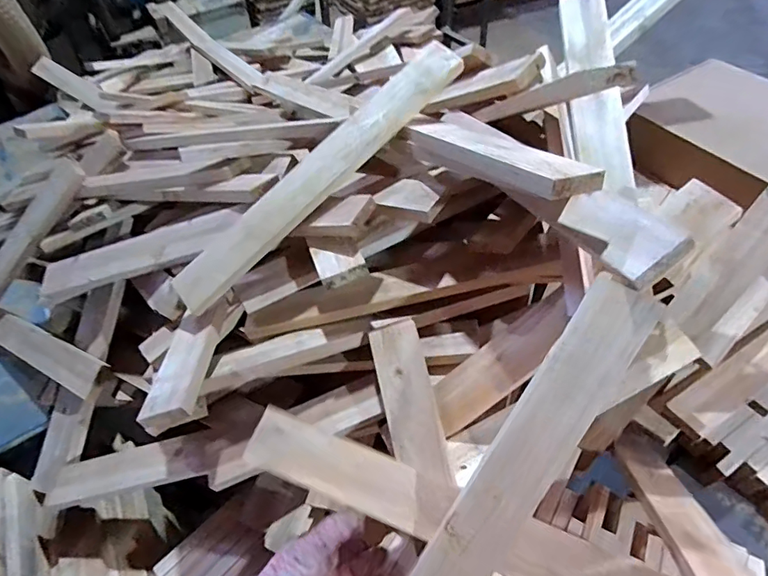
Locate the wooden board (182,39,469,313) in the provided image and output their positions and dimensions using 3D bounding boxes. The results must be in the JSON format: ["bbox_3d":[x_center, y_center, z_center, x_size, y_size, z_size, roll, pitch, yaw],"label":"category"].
[{"bbox_3d":[-0.087,-0.153,0.626,0.478,0.035,0.061,-44,57,-4],"label":"wooden board"}]

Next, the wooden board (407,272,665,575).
[{"bbox_3d":[0.098,0.208,0.432,0.064,0.024,0.472,33,96,28],"label":"wooden board"}]

